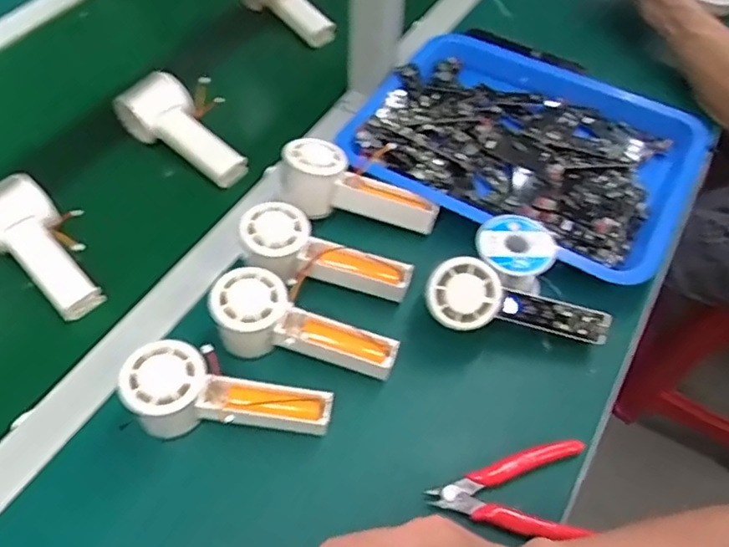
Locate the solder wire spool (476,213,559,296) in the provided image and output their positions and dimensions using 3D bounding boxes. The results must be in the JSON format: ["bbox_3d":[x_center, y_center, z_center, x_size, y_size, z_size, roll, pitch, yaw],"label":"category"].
[{"bbox_3d":[0.126,-0.018,0.506,0.063,0.030,0.070,26,58,15],"label":"solder wire spool"}]

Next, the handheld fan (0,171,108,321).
[{"bbox_3d":[-0.284,-0.027,0.531,0.073,0.060,0.138,-38,65,-25],"label":"handheld fan"}]

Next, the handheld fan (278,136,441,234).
[{"bbox_3d":[-0.007,-0.076,0.573,0.149,0.059,0.052,21,56,-5],"label":"handheld fan"}]

